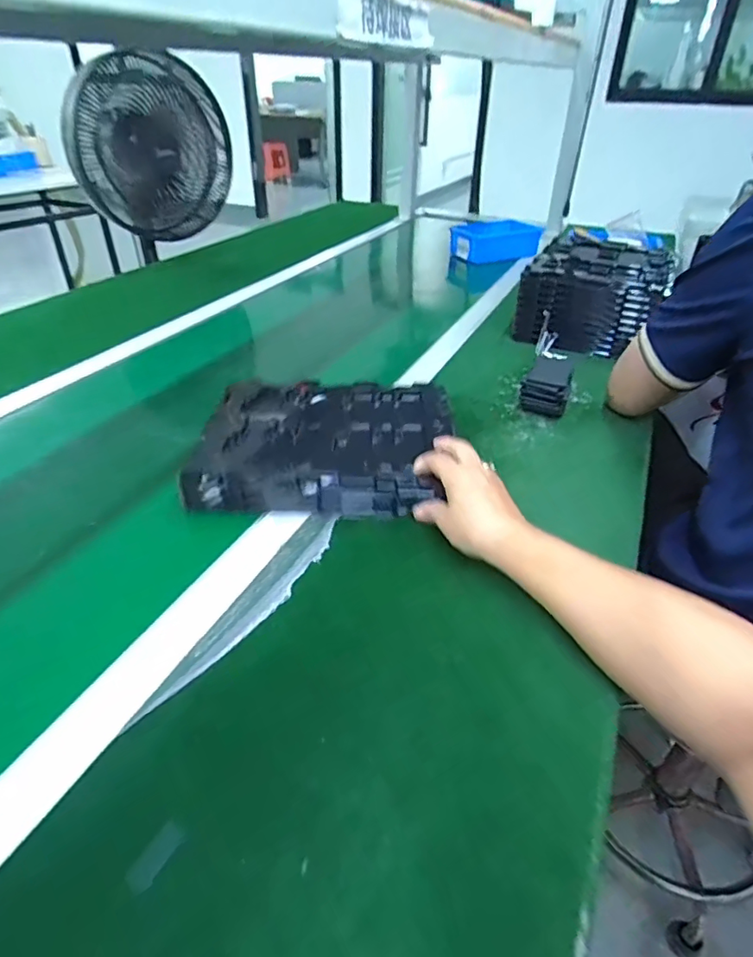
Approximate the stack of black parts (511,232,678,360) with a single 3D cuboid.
[{"bbox_3d":[0.356,-0.306,0.915,0.186,0.118,0.238,21,41,25],"label":"stack of black parts"}]

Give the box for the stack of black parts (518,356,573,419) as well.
[{"bbox_3d":[0.226,-0.122,0.723,0.057,0.045,0.100,15,39,17],"label":"stack of black parts"}]

